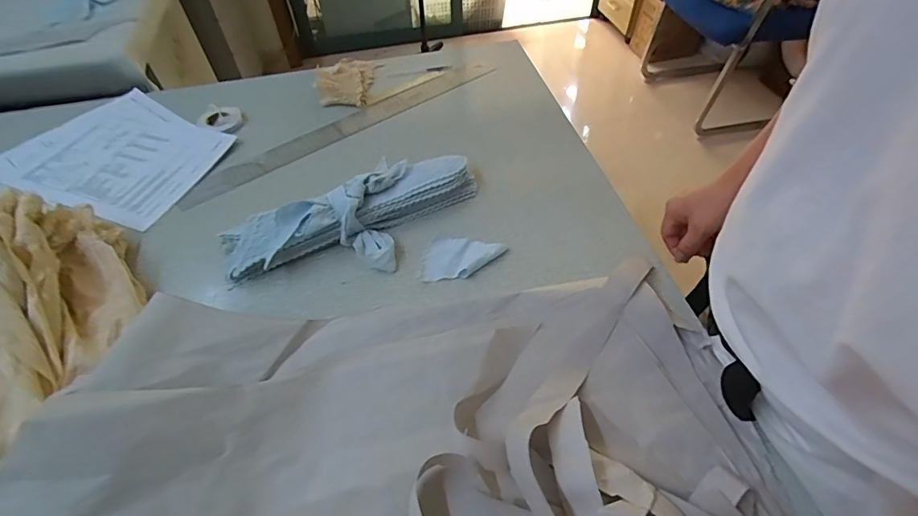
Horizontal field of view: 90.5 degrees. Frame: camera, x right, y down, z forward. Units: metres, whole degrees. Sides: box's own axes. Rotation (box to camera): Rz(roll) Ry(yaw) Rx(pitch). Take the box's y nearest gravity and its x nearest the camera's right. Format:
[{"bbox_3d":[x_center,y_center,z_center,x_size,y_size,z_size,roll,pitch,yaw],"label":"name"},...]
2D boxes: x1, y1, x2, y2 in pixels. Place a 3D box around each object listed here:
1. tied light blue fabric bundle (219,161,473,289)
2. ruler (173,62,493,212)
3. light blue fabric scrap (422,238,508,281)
[{"bbox_3d":[-0.131,-0.052,0.591,0.345,0.050,0.145,-18,53,-13],"label":"tied light blue fabric bundle"},{"bbox_3d":[-0.185,-0.226,0.773,0.568,0.009,0.055,-32,63,-20],"label":"ruler"},{"bbox_3d":[0.006,-0.004,0.578,0.102,0.012,0.065,-2,51,-1],"label":"light blue fabric scrap"}]

